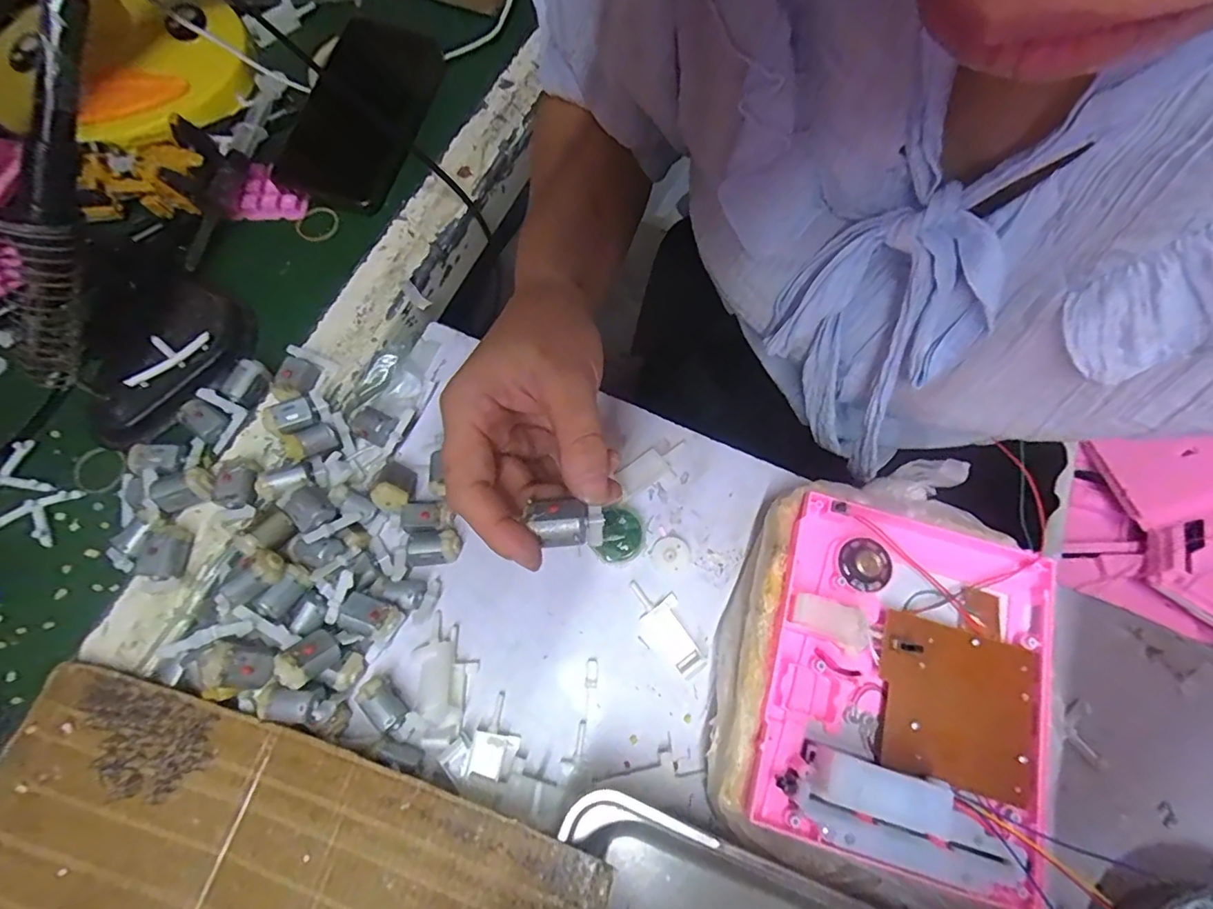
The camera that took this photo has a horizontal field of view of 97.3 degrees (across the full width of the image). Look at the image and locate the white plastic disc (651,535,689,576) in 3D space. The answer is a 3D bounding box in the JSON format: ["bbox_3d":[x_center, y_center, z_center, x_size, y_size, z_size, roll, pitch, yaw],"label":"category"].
[{"bbox_3d":[0.038,0.060,0.320,0.022,0.008,0.021,1,70,-2],"label":"white plastic disc"}]

